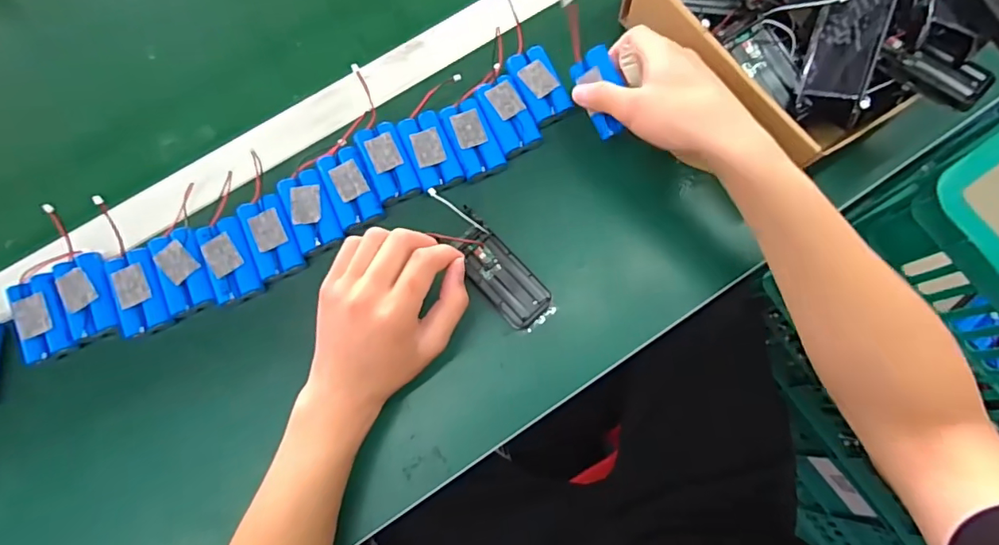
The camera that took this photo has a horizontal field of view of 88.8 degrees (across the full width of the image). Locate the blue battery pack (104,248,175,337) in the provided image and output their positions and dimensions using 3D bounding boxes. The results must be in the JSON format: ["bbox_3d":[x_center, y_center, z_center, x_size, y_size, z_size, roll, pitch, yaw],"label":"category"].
[{"bbox_3d":[-0.284,0.013,0.401,0.037,0.018,0.068,-24,75,-5],"label":"blue battery pack"}]

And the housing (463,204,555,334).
[{"bbox_3d":[-0.004,-0.002,0.408,0.040,0.014,0.101,-40,77,-9],"label":"housing"}]

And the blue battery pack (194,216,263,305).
[{"bbox_3d":[-0.216,-0.011,0.406,0.036,0.016,0.067,-25,75,-6],"label":"blue battery pack"}]

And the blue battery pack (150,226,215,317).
[{"bbox_3d":[-0.252,-0.002,0.407,0.037,0.015,0.065,-24,75,-5],"label":"blue battery pack"}]

